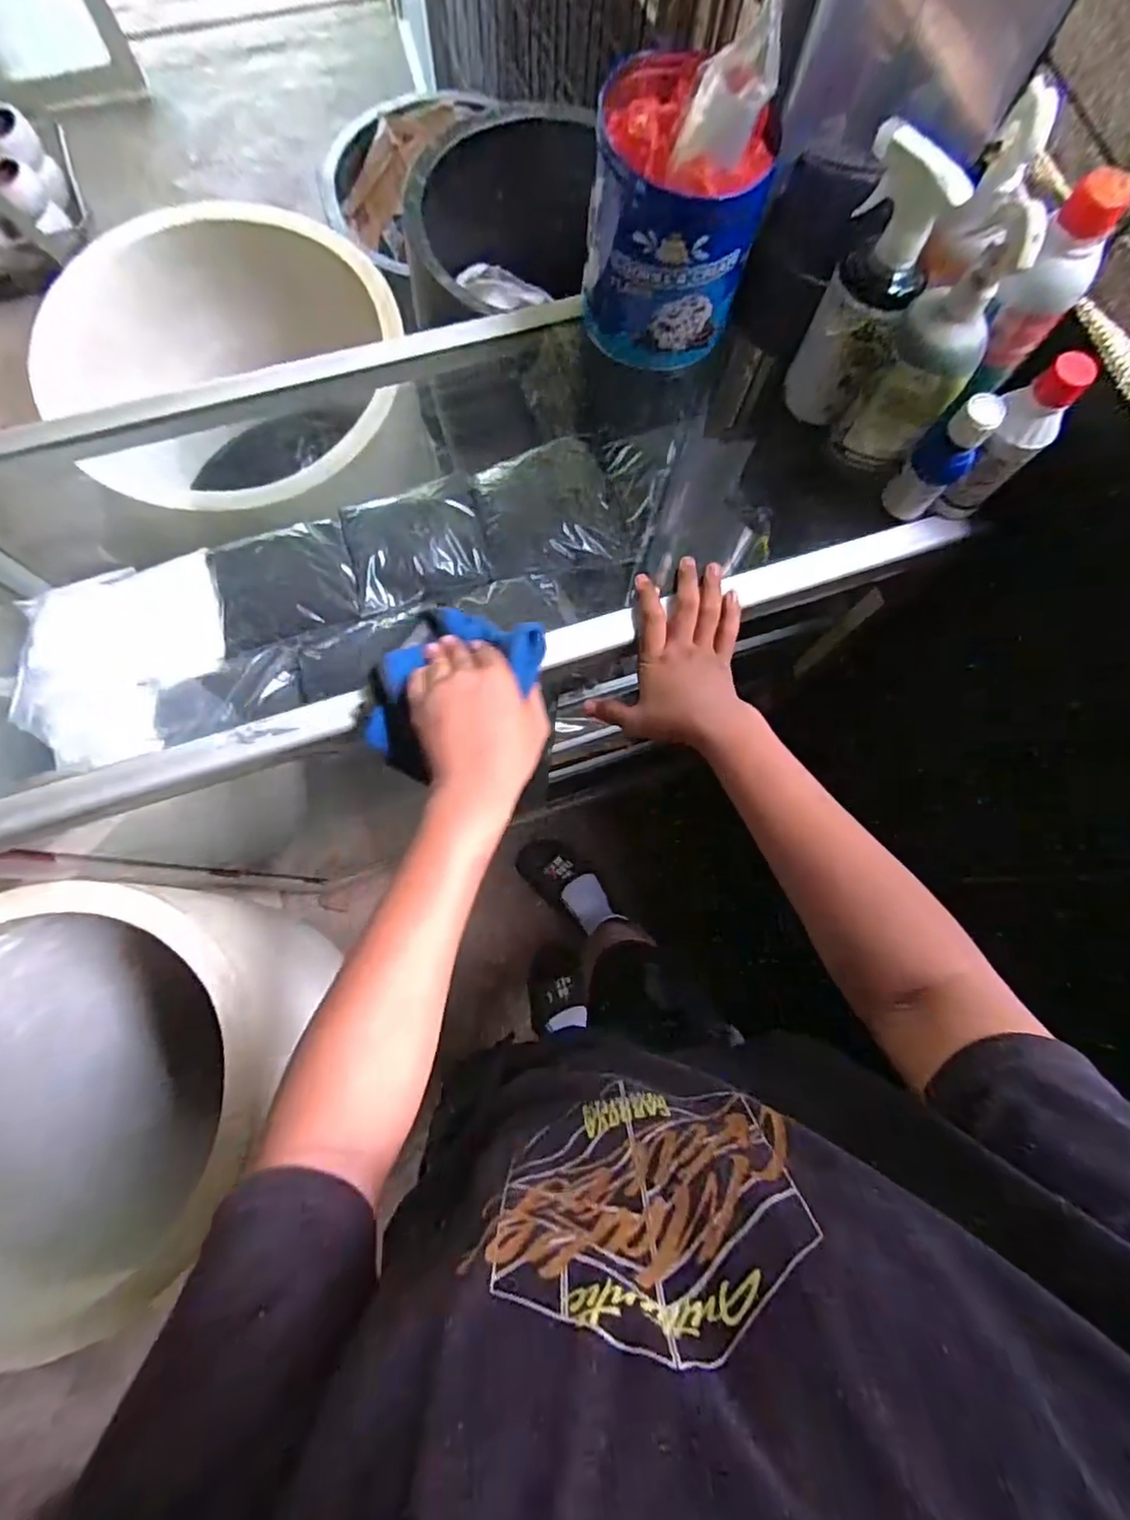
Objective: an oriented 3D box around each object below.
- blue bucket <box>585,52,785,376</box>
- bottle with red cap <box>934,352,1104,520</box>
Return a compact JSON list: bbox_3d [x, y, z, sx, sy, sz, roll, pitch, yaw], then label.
[{"bbox_3d":[0.095,-0.481,0.545,0.140,0.172,0.150,7,77,0],"label":"blue bucket"},{"bbox_3d":[0.365,-0.263,0.513,0.047,0.138,0.045,9,77,0],"label":"bottle with red cap"}]

